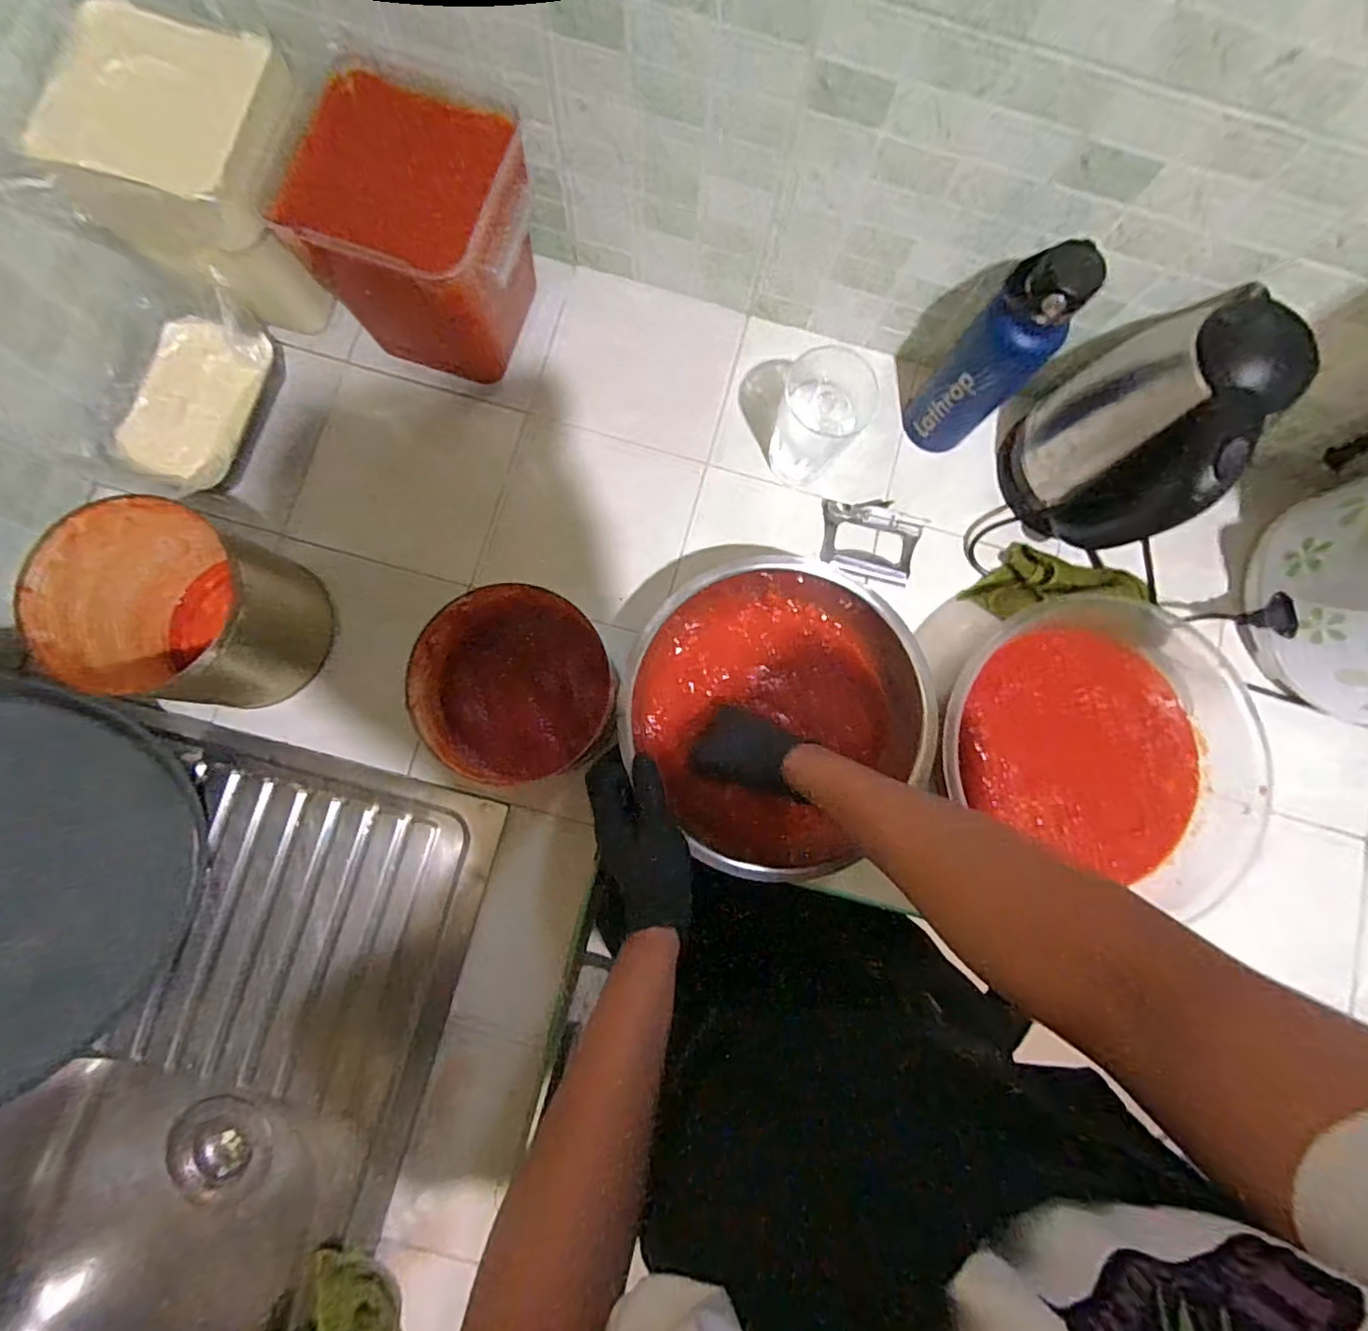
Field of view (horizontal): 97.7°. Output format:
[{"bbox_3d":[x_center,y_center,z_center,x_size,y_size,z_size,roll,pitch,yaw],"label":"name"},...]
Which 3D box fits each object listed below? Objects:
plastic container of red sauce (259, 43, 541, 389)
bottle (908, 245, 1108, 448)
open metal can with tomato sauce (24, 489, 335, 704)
[{"bbox_3d":[-0.230,-0.377,0.567,0.168,0.181,0.133,17,83,-1],"label":"plastic container of red sauce"},{"bbox_3d":[0.281,-0.278,0.562,0.072,0.236,0.063,42,83,2],"label":"bottle"},{"bbox_3d":[-0.439,-0.043,0.536,0.150,0.143,0.165,0,83,-3],"label":"open metal can with tomato sauce"}]

